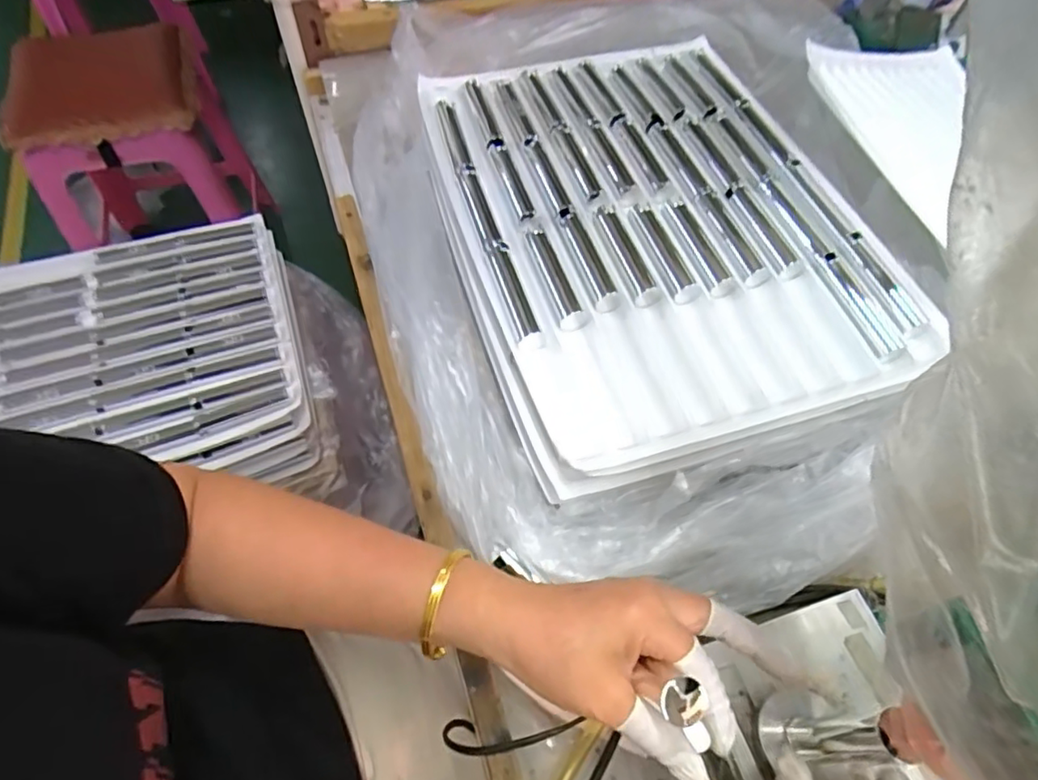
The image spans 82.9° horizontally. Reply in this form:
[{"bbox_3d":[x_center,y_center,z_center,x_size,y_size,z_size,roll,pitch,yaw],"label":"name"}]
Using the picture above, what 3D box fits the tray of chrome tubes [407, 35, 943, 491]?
[{"bbox_3d":[0.107,-0.141,0.504,0.319,0.052,0.425,-14,60,-10],"label":"tray of chrome tubes"}]

